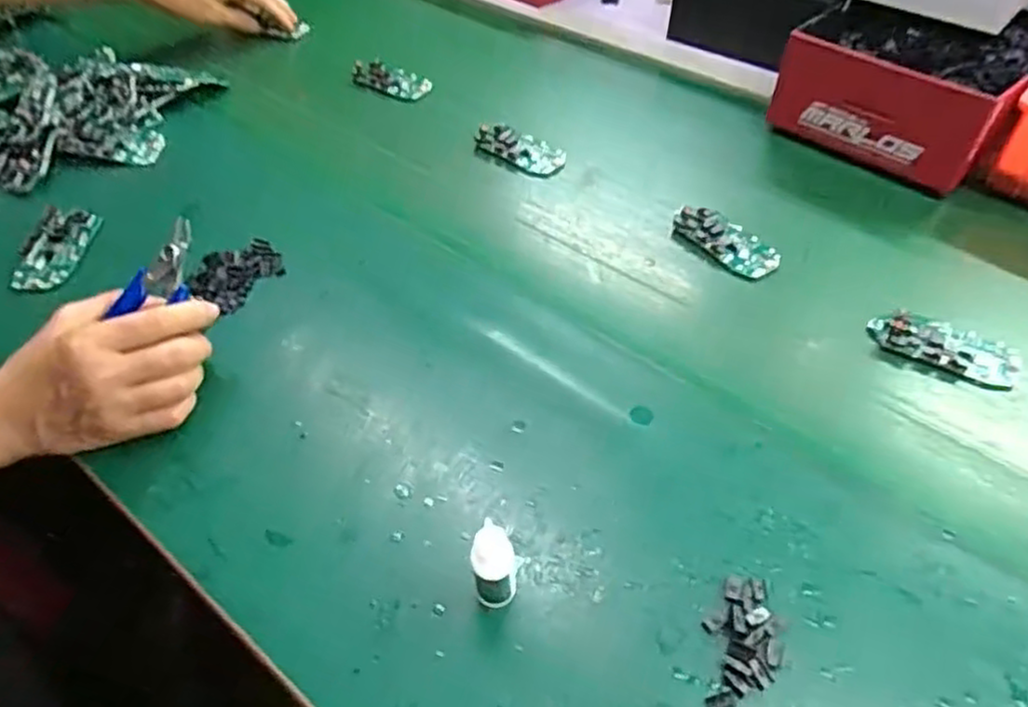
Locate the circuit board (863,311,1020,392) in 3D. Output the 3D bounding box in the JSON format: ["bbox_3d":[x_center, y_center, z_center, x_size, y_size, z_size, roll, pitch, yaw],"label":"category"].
[{"bbox_3d":[0.311,-0.007,0.514,0.098,0.011,0.046,26,53,22],"label":"circuit board"}]

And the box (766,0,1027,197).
[{"bbox_3d":[0.397,-0.274,0.704,0.192,0.096,0.236,34,56,27],"label":"box"}]

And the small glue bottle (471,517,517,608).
[{"bbox_3d":[-0.010,0.112,0.372,0.021,0.059,0.019,10,49,9],"label":"small glue bottle"}]

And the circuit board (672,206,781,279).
[{"bbox_3d":[0.177,-0.095,0.594,0.041,0.013,0.094,-31,55,-25],"label":"circuit board"}]

